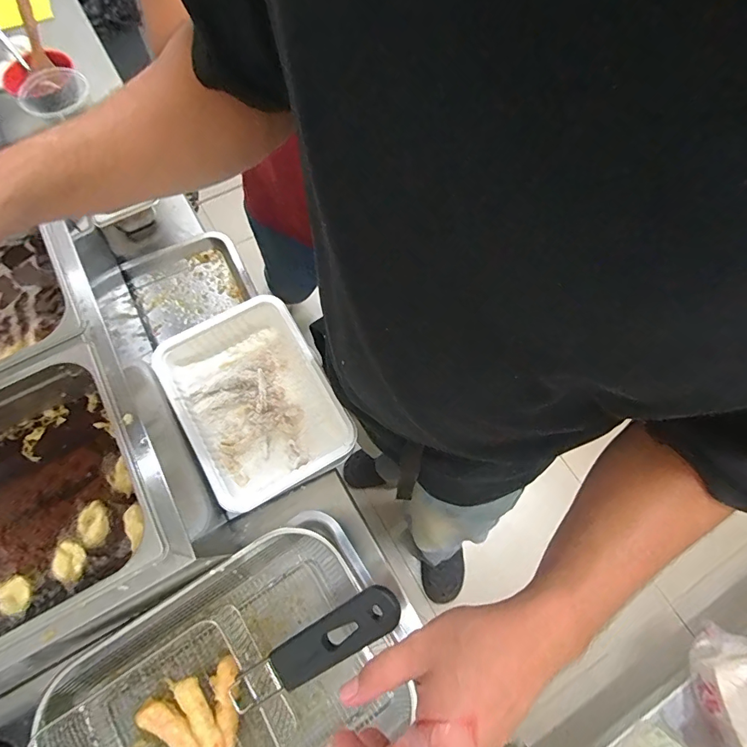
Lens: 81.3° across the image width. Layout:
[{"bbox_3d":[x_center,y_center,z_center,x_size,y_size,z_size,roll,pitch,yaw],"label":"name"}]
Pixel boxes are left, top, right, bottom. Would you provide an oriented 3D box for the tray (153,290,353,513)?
[{"bbox_3d":[-0.162,0.039,0.601,0.200,0.067,0.256,-29,72,-11],"label":"tray"}]

